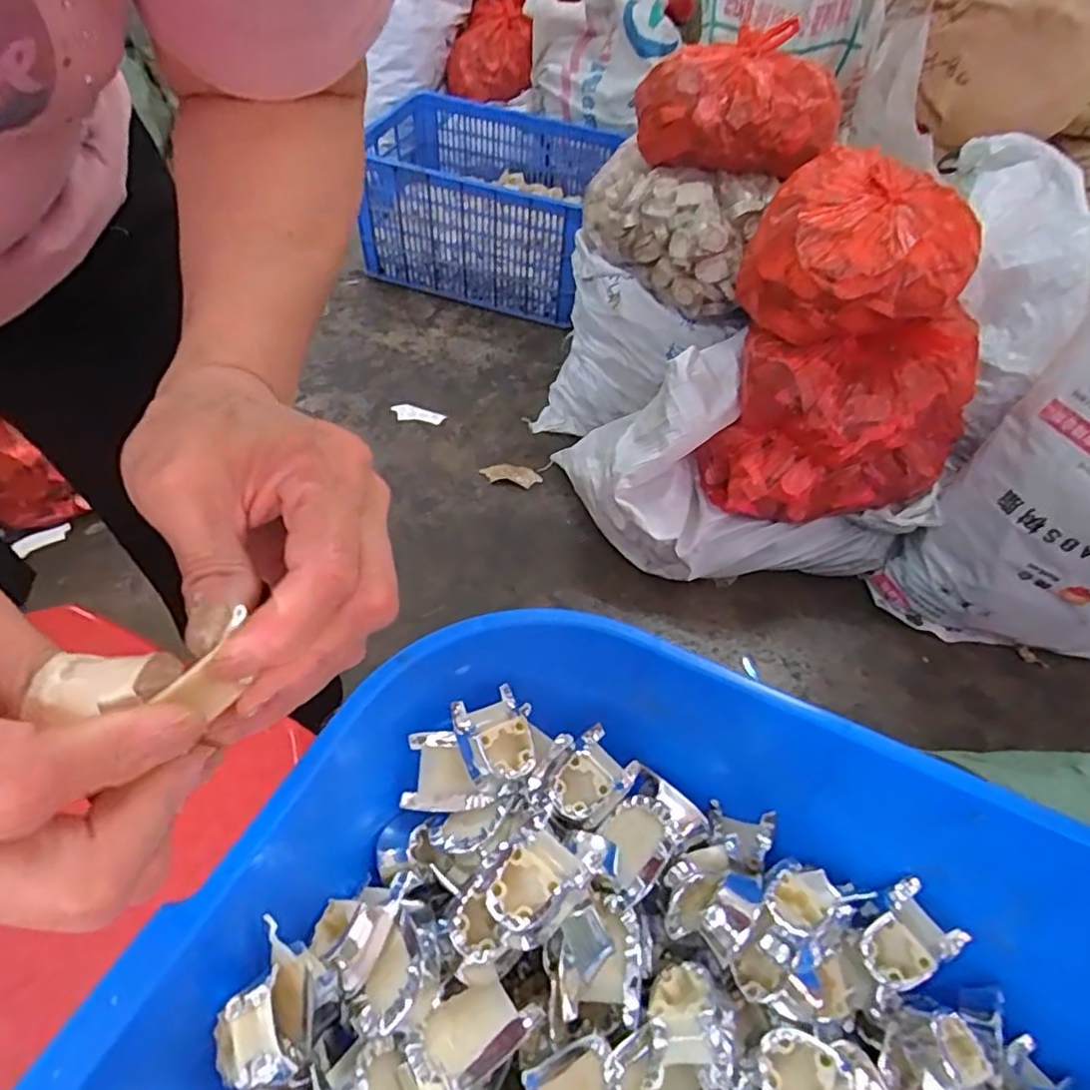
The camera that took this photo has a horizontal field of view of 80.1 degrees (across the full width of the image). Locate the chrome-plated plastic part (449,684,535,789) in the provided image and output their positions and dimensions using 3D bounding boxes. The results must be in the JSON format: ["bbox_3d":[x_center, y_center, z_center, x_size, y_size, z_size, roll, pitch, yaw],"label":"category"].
[{"bbox_3d":[-0.028,0.102,0.350,0.037,0.014,0.048,-14,54,-15],"label":"chrome-plated plastic part"}]

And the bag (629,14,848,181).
[{"bbox_3d":[0.303,-0.696,1.034,0.307,0.160,0.219,12,52,5],"label":"bag"}]

